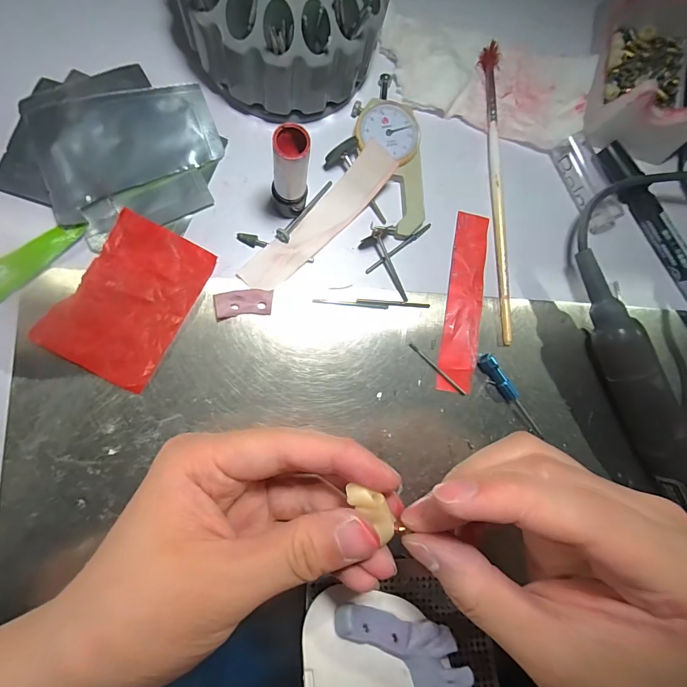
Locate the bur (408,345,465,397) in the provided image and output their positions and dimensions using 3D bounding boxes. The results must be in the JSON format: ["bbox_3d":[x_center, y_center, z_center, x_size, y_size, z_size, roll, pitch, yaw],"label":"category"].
[{"bbox_3d":[0.055,0.015,0.222,0.044,0.004,0.004,43,81,-4],"label":"bur"}]

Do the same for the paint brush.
[{"bbox_3d":[0.094,-0.093,0.236,0.010,0.006,0.184,0,86,-9],"label":"paint brush"}]

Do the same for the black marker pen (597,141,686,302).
[{"bbox_3d":[0.209,-0.064,0.247,0.017,0.013,0.146,-35,92,-9],"label":"black marker pen"}]

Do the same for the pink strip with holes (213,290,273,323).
[{"bbox_3d":[-0.053,-0.022,0.207,0.030,0.006,0.014,-8,87,-9],"label":"pink strip with holes"}]

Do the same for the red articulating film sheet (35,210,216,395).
[{"bbox_3d":[-0.111,-0.023,0.198,0.056,0.004,0.082,29,83,-6],"label":"red articulating film sheet"}]

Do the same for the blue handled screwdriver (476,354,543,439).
[{"bbox_3d":[0.100,0.031,0.225,0.008,0.010,0.058,-40,93,-9],"label":"blue handled screwdriver"}]

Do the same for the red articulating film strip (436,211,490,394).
[{"bbox_3d":[0.073,-0.026,0.227,0.021,0.004,0.108,10,85,-8],"label":"red articulating film strip"}]

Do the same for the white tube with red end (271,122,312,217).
[{"bbox_3d":[-0.026,-0.083,0.190,0.018,0.057,0.018,1,86,-8],"label":"white tube with red end"}]

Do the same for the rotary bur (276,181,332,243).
[{"bbox_3d":[-0.021,-0.075,0.216,0.007,0.005,0.046,40,82,-4],"label":"rotary bur"}]

